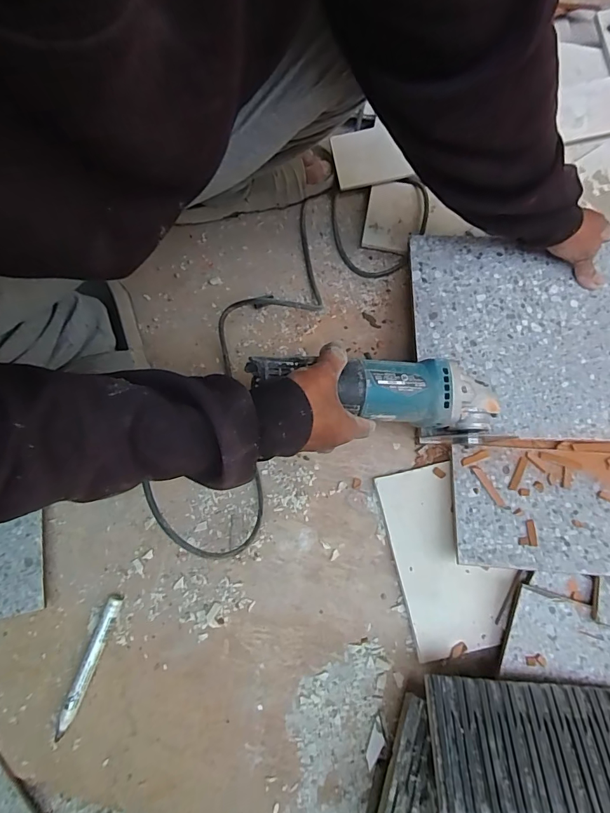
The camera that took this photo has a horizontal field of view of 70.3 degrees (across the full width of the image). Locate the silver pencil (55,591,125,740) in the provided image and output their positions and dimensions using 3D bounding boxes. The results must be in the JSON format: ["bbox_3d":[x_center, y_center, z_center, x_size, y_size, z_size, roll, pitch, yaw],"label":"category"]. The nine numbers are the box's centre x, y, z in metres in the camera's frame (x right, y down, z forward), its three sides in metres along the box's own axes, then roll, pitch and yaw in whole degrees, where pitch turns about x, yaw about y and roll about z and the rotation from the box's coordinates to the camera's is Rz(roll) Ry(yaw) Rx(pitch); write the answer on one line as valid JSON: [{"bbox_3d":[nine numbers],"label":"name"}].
[{"bbox_3d":[-0.224,0.268,0.447,0.018,0.018,0.135,18,76,6],"label":"silver pencil"}]

